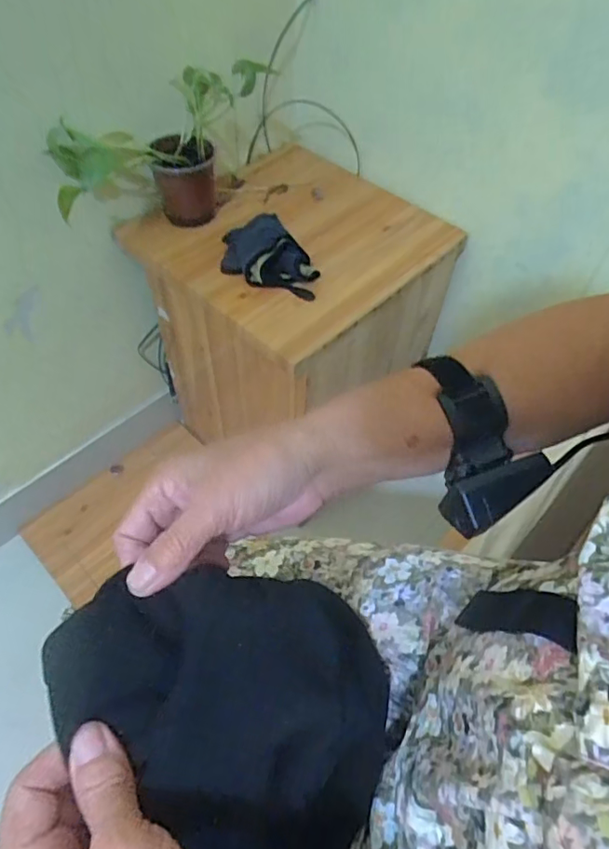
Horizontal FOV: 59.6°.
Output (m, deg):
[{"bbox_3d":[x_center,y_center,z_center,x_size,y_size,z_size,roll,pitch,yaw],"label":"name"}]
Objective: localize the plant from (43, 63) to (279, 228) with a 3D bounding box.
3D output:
[{"bbox_3d":[-0.219,-0.383,0.774,0.293,0.197,0.111,-26,60,-21],"label":"plant"}]

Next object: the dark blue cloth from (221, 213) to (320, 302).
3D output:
[{"bbox_3d":[-0.054,-0.259,0.785,0.136,0.045,0.172,-4,55,-7],"label":"dark blue cloth"}]

